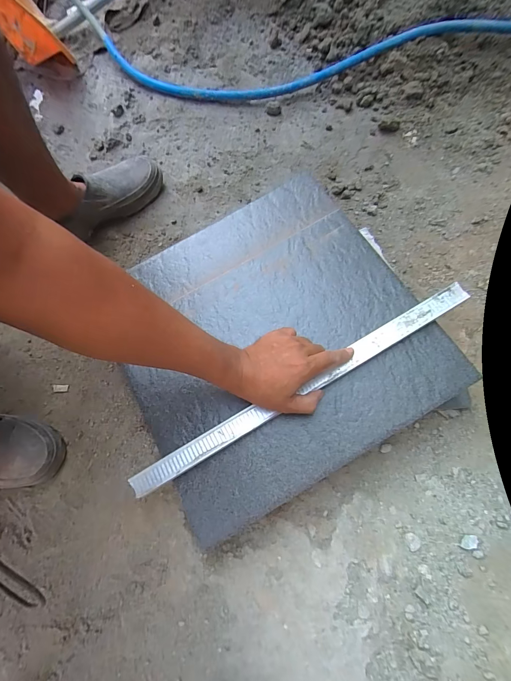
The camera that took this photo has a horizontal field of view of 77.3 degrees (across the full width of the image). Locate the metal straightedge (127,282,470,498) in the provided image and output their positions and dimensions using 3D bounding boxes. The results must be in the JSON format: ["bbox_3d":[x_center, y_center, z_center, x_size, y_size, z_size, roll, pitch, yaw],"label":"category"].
[{"bbox_3d":[0.065,0.056,0.405,0.482,0.007,0.025,-30,77,-5],"label":"metal straightedge"}]

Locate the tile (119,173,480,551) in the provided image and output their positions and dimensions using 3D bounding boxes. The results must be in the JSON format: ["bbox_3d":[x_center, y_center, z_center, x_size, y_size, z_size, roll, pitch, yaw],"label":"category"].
[{"bbox_3d":[0.012,-0.016,0.443,0.393,0.015,0.388,-30,72,-4],"label":"tile"}]

